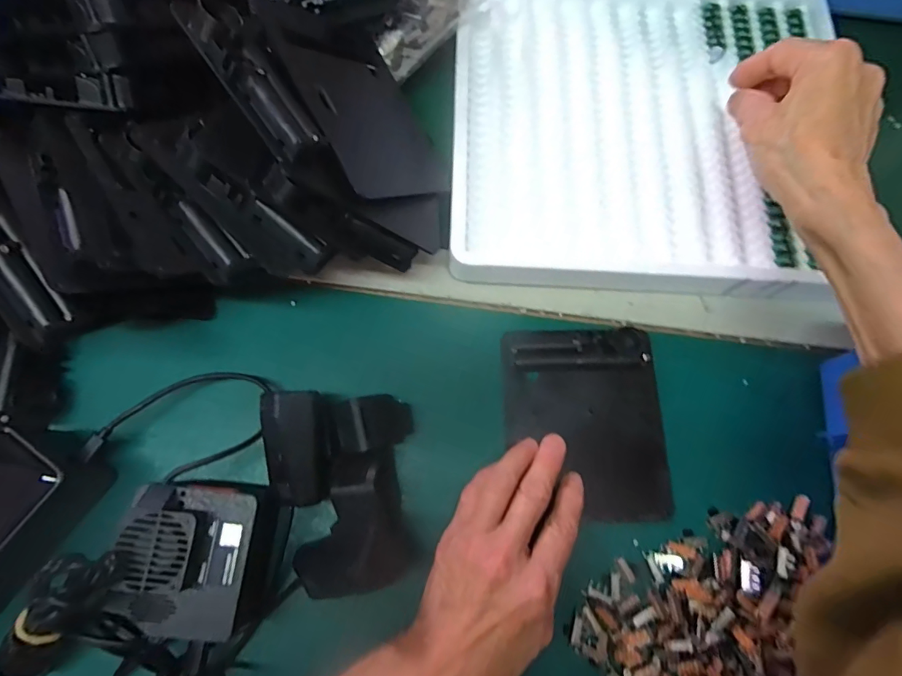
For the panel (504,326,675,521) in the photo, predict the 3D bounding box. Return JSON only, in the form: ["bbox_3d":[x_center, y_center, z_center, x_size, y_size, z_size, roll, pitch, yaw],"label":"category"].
[{"bbox_3d":[0.094,0.058,0.325,0.107,0.020,0.128,-2,74,-3],"label":"panel"}]

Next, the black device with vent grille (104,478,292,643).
[{"bbox_3d":[-0.143,0.128,0.273,0.076,0.057,0.077,6,74,0],"label":"black device with vent grille"}]

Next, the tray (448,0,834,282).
[{"bbox_3d":[0.152,-0.182,0.376,0.292,0.026,0.296,3,74,-1],"label":"tray"}]

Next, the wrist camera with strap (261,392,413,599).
[{"bbox_3d":[-0.065,0.093,0.289,0.087,0.055,0.118,-8,74,-5],"label":"wrist camera with strap"}]

